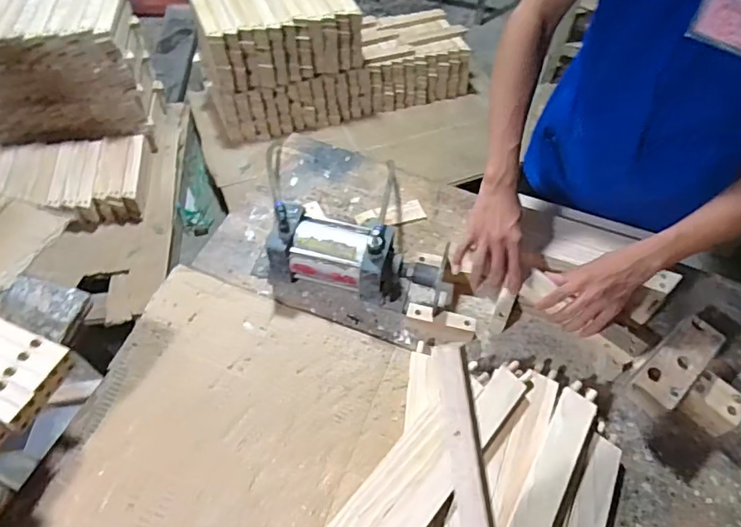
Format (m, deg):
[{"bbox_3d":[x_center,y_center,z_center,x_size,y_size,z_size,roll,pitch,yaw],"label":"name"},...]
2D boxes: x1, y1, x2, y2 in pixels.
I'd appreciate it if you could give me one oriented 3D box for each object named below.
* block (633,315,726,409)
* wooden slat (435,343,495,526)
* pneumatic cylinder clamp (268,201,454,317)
[{"bbox_3d":[0.443,0.136,0.732,0.160,0.020,0.055,-35,64,-23],"label":"block"},{"bbox_3d":[0.070,0.157,0.355,0.021,0.013,0.201,-8,87,-8],"label":"wooden slat"},{"bbox_3d":[-0.014,-0.002,0.827,0.292,0.122,0.097,15,56,8],"label":"pneumatic cylinder clamp"}]

